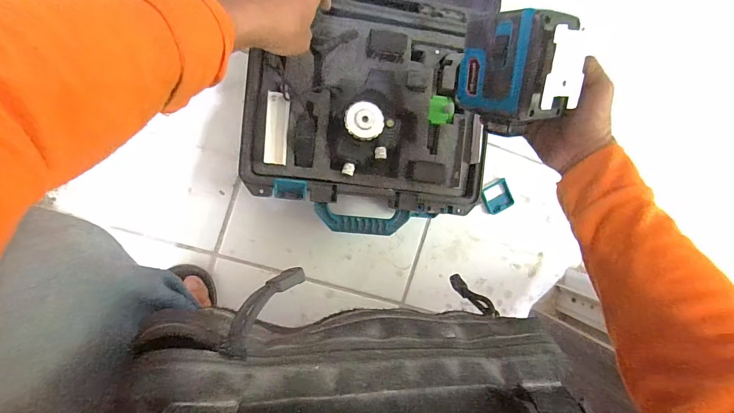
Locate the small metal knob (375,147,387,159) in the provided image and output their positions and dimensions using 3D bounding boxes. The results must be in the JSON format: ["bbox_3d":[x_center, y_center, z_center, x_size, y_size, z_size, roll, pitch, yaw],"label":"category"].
[{"bbox_3d":[0.018,-0.073,0.486,0.016,0.018,0.017,0,94,-7],"label":"small metal knob"}]

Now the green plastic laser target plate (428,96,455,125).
[{"bbox_3d":[0.107,-0.139,0.514,0.035,0.004,0.039,8,99,7],"label":"green plastic laser target plate"}]

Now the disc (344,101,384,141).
[{"bbox_3d":[-0.003,-0.112,0.463,0.050,0.008,0.047,0,94,-7],"label":"disc"}]

